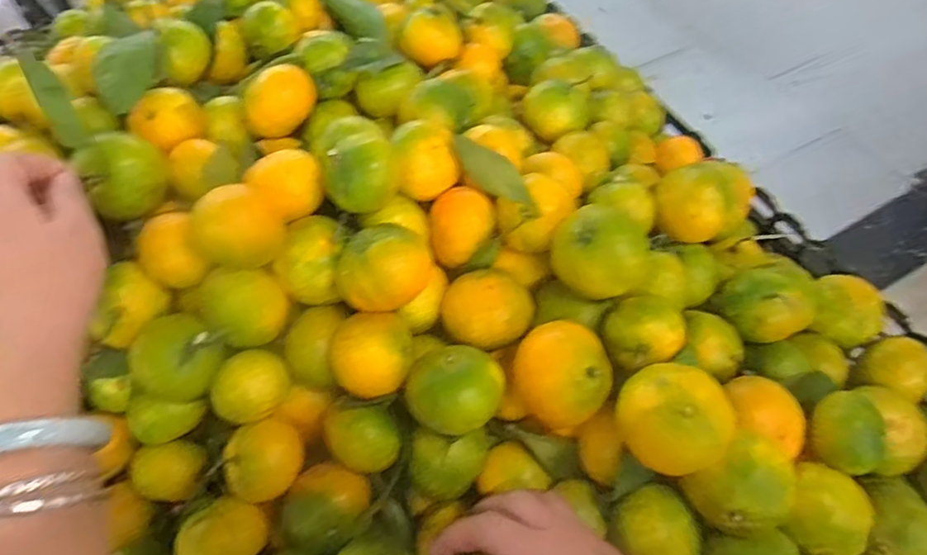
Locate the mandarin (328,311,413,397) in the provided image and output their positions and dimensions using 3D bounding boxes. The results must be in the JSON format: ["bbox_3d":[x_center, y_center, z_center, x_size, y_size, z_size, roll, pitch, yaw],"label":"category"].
[{"bbox_3d":[-0.057,0.051,0.398,0.049,0.042,0.055,-8,55,-3],"label":"mandarin"}]

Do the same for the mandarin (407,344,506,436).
[{"bbox_3d":[-0.004,0.072,0.389,0.057,0.045,0.050,-10,55,-5],"label":"mandarin"}]

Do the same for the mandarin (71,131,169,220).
[{"bbox_3d":[-0.228,-0.073,0.420,0.050,0.044,0.046,-28,58,-16],"label":"mandarin"}]

